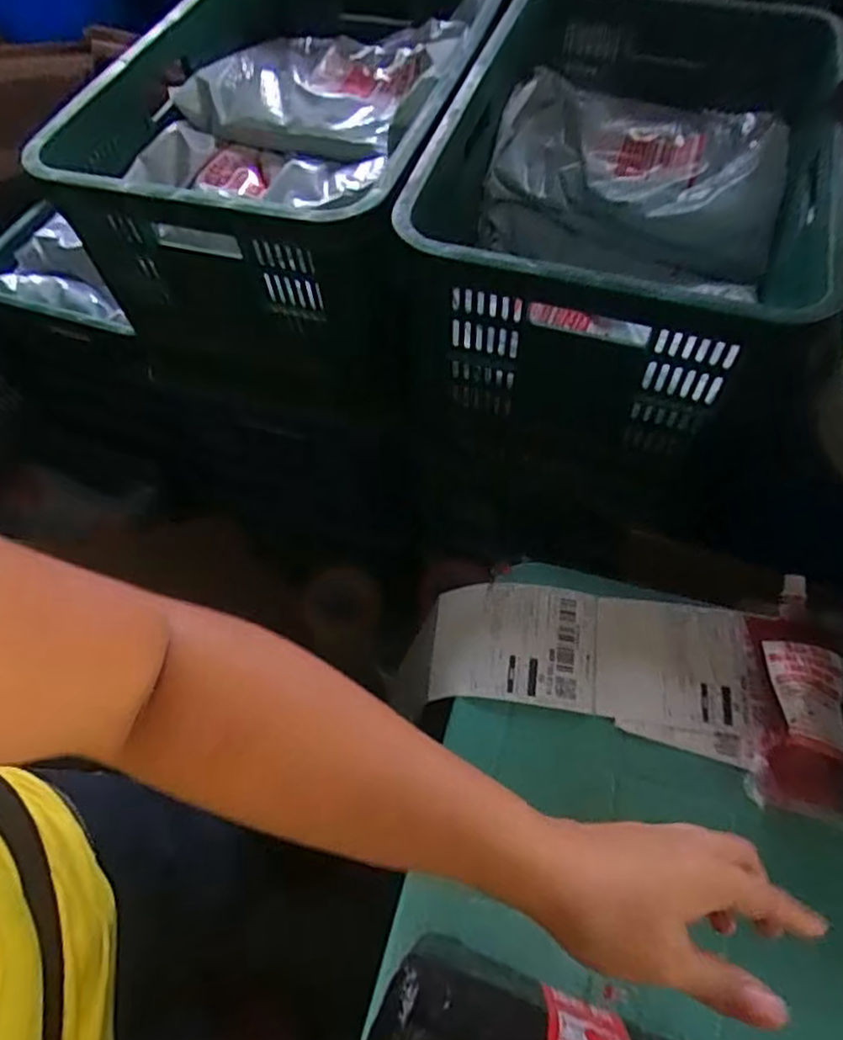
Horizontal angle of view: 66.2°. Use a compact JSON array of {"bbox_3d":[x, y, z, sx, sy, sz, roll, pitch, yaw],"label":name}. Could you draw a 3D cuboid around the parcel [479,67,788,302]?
[{"bbox_3d":[0.259,-0.416,0.787,0.325,0.099,0.243,18,61,13],"label":"parcel"}]

